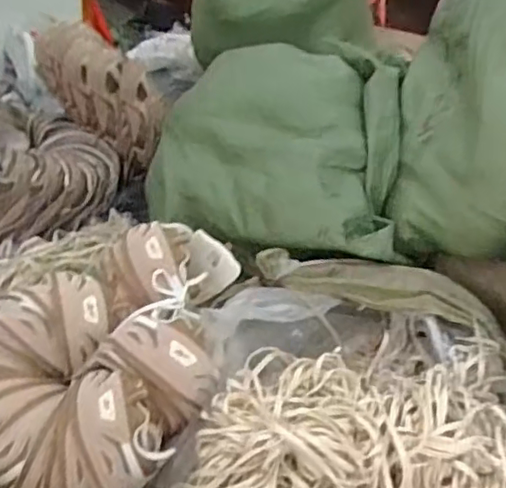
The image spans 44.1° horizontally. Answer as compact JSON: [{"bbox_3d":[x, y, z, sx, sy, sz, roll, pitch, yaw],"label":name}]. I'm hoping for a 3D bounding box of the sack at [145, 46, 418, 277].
[{"bbox_3d":[0.045,-0.173,1.140,0.451,0.265,0.393,-1,32,-12],"label":"sack"}]

